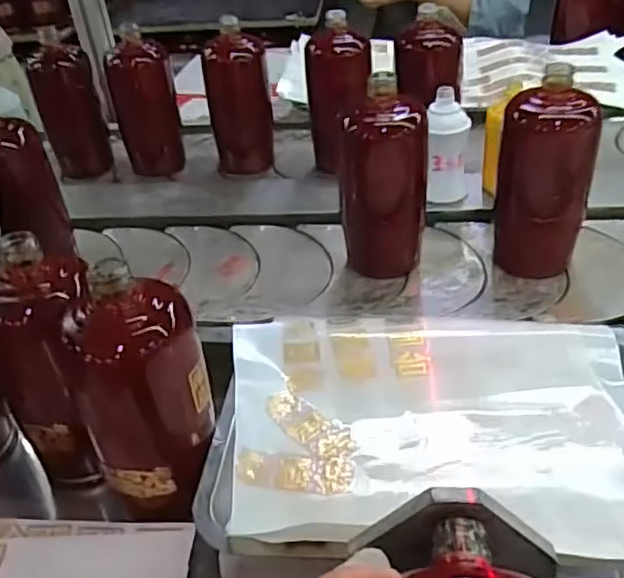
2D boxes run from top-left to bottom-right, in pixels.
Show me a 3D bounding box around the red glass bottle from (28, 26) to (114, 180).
[{"bbox_3d":[-0.321,-0.243,0.855,0.069,0.166,0.074,5,36,13],"label":"red glass bottle"}]

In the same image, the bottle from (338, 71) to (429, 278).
[{"bbox_3d":[0.065,-0.096,0.602,0.062,0.177,0.061,-28,41,-29],"label":"bottle"}]

